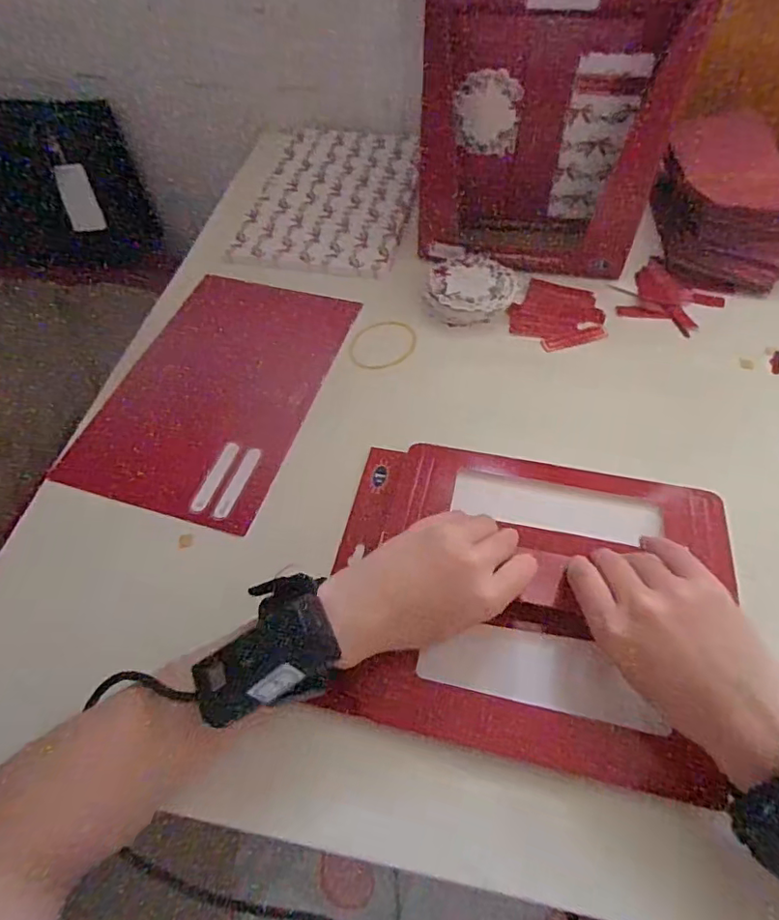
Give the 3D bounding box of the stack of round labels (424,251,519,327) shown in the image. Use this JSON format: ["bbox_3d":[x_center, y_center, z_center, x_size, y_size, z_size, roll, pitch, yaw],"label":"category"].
[{"bbox_3d":[0.072,-0.162,0.525,0.082,0.024,0.090,-10,54,-5],"label":"stack of round labels"}]

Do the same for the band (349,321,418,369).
[{"bbox_3d":[-0.007,-0.103,0.499,0.067,0.004,0.052,-33,65,-21],"label":"band"}]

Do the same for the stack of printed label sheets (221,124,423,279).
[{"bbox_3d":[-0.061,-0.298,0.625,0.171,0.012,0.268,7,54,7],"label":"stack of printed label sheets"}]

